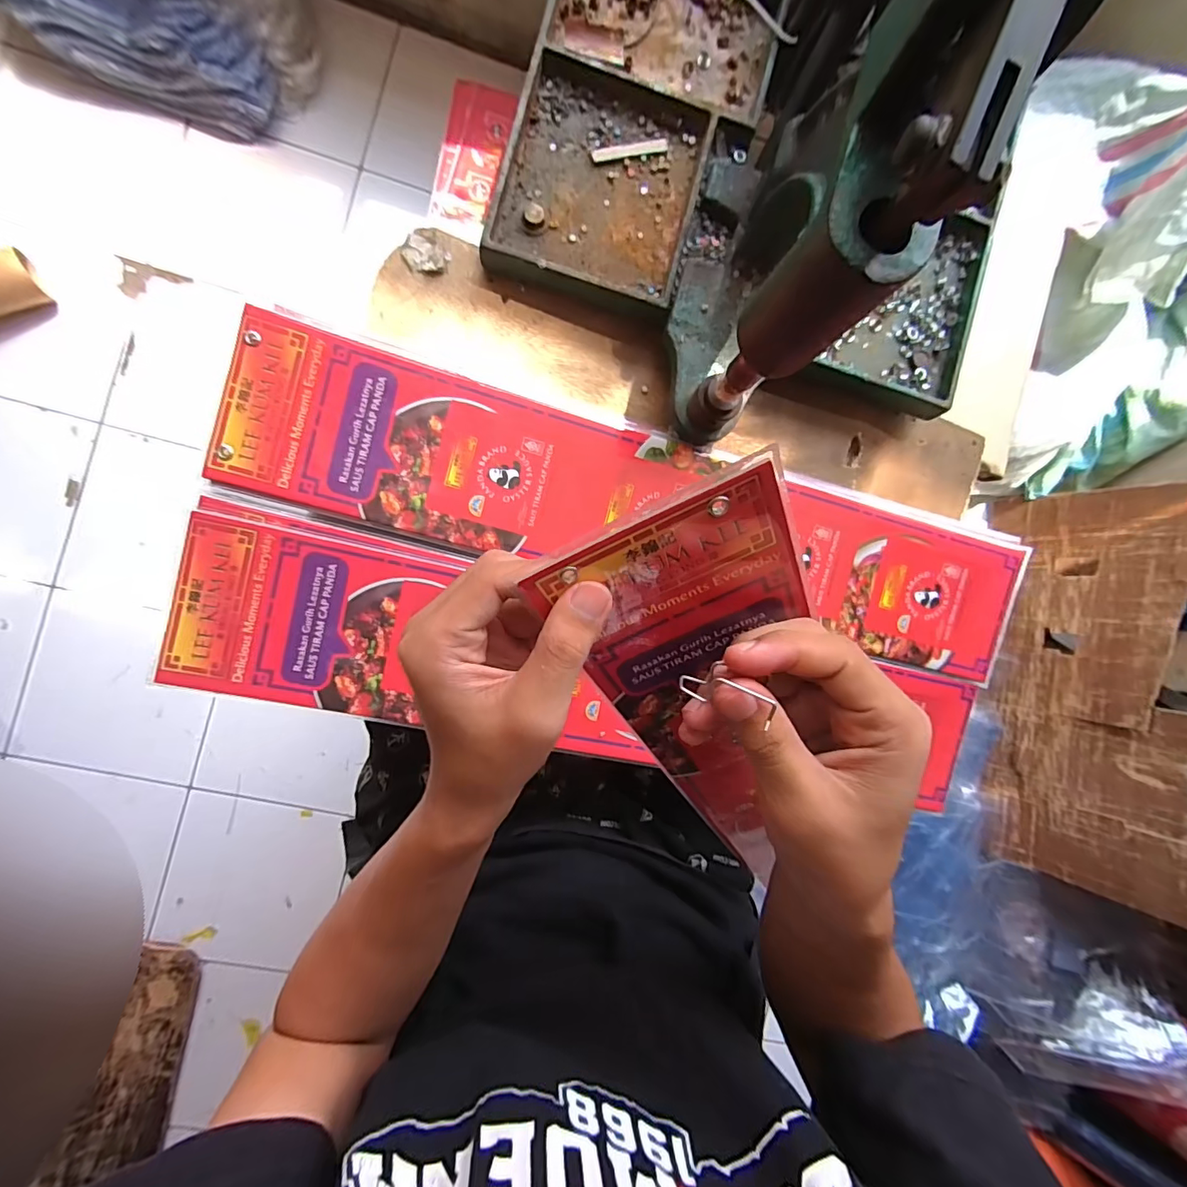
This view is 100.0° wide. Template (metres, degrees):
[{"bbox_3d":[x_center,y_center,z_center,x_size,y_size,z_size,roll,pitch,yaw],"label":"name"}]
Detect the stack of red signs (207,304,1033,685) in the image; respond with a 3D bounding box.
[{"bbox_3d":[0.048,-0.053,0.349,0.562,0.015,0.116,14,91,-9],"label":"stack of red signs"}]

